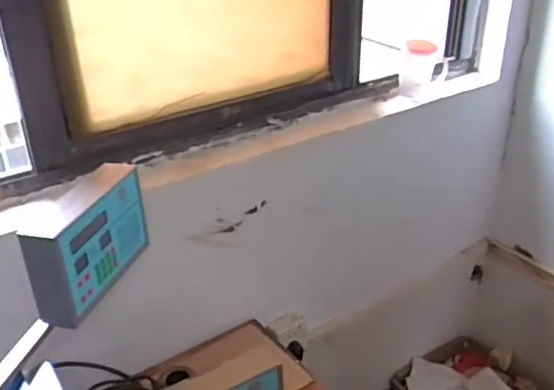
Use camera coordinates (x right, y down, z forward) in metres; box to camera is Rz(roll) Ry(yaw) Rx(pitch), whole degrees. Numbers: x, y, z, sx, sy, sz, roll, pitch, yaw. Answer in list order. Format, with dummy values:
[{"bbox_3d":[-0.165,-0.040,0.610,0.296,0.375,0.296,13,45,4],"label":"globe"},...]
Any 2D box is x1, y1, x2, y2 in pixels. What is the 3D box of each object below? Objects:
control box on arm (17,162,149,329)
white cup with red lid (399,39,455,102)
[{"bbox_3d":[-0.276,0.067,0.919,0.058,0.143,0.228,9,31,16],"label":"control box on arm"},{"bbox_3d":[0.331,-0.284,1.385,0.108,0.105,0.071,6,31,11],"label":"white cup with red lid"}]

